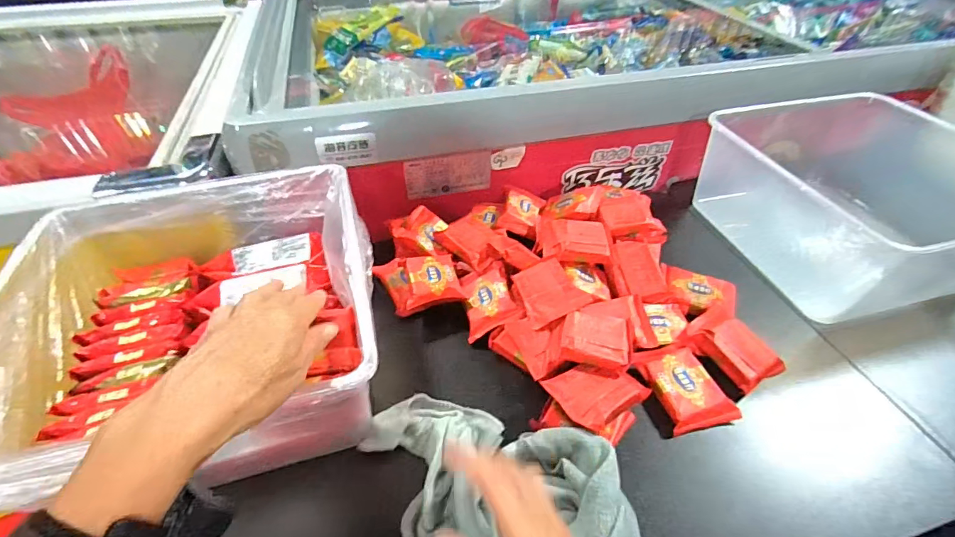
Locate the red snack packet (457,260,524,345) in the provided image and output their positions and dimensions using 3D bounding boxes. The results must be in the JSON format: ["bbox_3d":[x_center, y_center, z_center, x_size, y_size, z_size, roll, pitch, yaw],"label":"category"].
[{"bbox_3d":[0.013,0.038,0.508,0.065,0.027,0.088,-25,52,9],"label":"red snack packet"}]

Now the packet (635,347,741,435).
[{"bbox_3d":[0.211,0.119,0.432,0.065,0.017,0.086,-12,47,-13],"label":"packet"}]

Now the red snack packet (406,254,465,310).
[{"bbox_3d":[-0.057,0.010,0.515,0.066,0.016,0.073,-11,47,-12],"label":"red snack packet"}]

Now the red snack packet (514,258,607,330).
[{"bbox_3d":[0.079,0.018,0.466,0.067,0.019,0.081,-14,48,-15],"label":"red snack packet"}]

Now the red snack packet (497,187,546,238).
[{"bbox_3d":[0.064,-0.086,0.625,0.058,0.025,0.090,24,52,-6],"label":"red snack packet"}]

